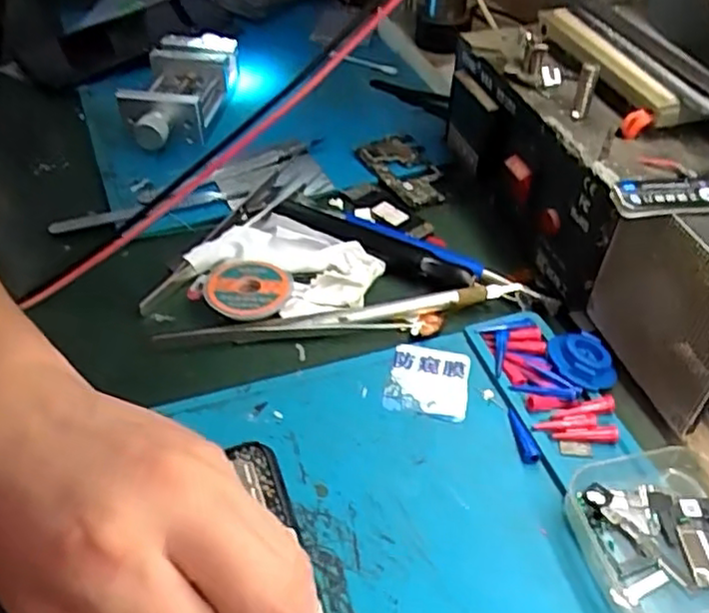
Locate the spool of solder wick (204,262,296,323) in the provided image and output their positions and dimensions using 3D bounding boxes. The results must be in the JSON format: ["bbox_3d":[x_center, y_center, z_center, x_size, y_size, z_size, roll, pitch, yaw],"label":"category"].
[{"bbox_3d":[-0.056,-0.009,0.359,0.044,0.009,0.040,2,44,2],"label":"spool of solder wick"}]

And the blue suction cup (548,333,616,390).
[{"bbox_3d":[0.107,0.025,0.321,0.028,0.007,0.032,-12,45,-13],"label":"blue suction cup"}]

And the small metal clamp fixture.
[{"bbox_3d":[-0.125,-0.153,0.488,0.058,0.035,0.123,6,44,6],"label":"small metal clamp fixture"}]

